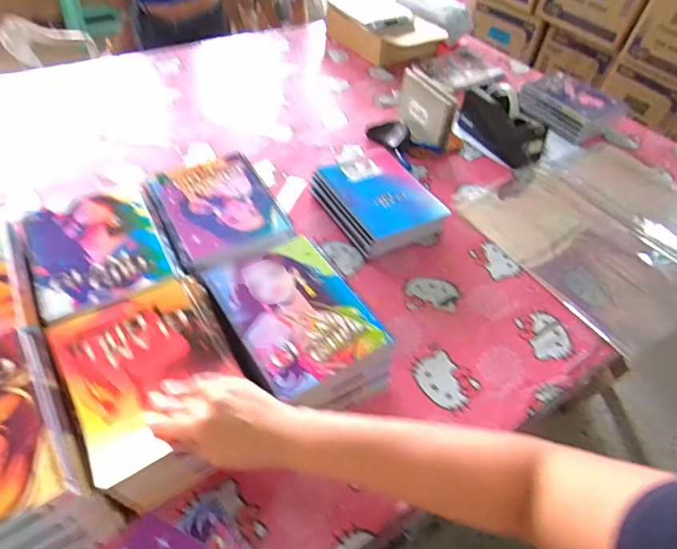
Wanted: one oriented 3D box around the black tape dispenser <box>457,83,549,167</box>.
[{"bbox_3d":[0.344,-0.317,0.956,0.077,0.105,0.199,-22,54,-23],"label":"black tape dispenser"}]

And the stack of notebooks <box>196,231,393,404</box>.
[{"bbox_3d":[-0.055,0.074,0.581,0.160,0.108,0.212,-24,55,-24],"label":"stack of notebooks"}]

